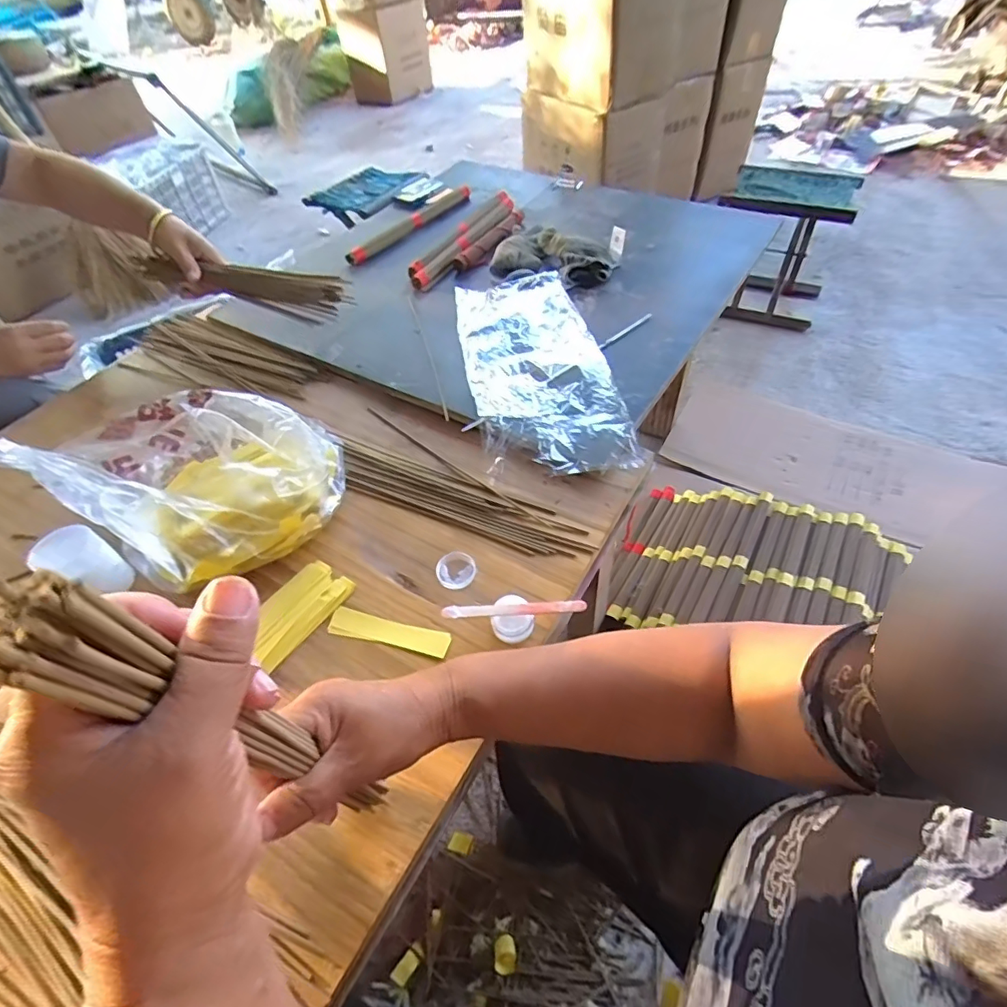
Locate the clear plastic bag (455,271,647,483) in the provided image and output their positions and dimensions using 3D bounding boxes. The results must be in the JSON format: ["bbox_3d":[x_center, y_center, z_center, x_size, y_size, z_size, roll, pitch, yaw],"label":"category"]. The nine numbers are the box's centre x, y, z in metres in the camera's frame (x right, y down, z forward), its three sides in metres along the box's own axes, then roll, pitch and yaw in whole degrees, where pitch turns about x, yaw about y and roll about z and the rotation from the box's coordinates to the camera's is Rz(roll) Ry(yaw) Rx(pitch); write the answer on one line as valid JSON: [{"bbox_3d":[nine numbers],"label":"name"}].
[{"bbox_3d":[0.039,-0.181,0.674,0.169,0.037,0.374,-9,50,-3],"label":"clear plastic bag"}]

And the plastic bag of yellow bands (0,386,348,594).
[{"bbox_3d":[-0.308,-0.037,0.523,0.259,0.140,0.218,-9,50,-3],"label":"plastic bag of yellow bands"}]

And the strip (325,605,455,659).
[{"bbox_3d":[-0.103,0.116,0.475,0.112,0.004,0.025,9,52,13],"label":"strip"}]

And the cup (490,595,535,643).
[{"bbox_3d":[0.007,0.103,0.461,0.034,0.028,0.035,-2,50,3],"label":"cup"}]

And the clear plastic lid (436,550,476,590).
[{"bbox_3d":[-0.045,0.064,0.506,0.037,0.008,0.039,-2,50,3],"label":"clear plastic lid"}]

